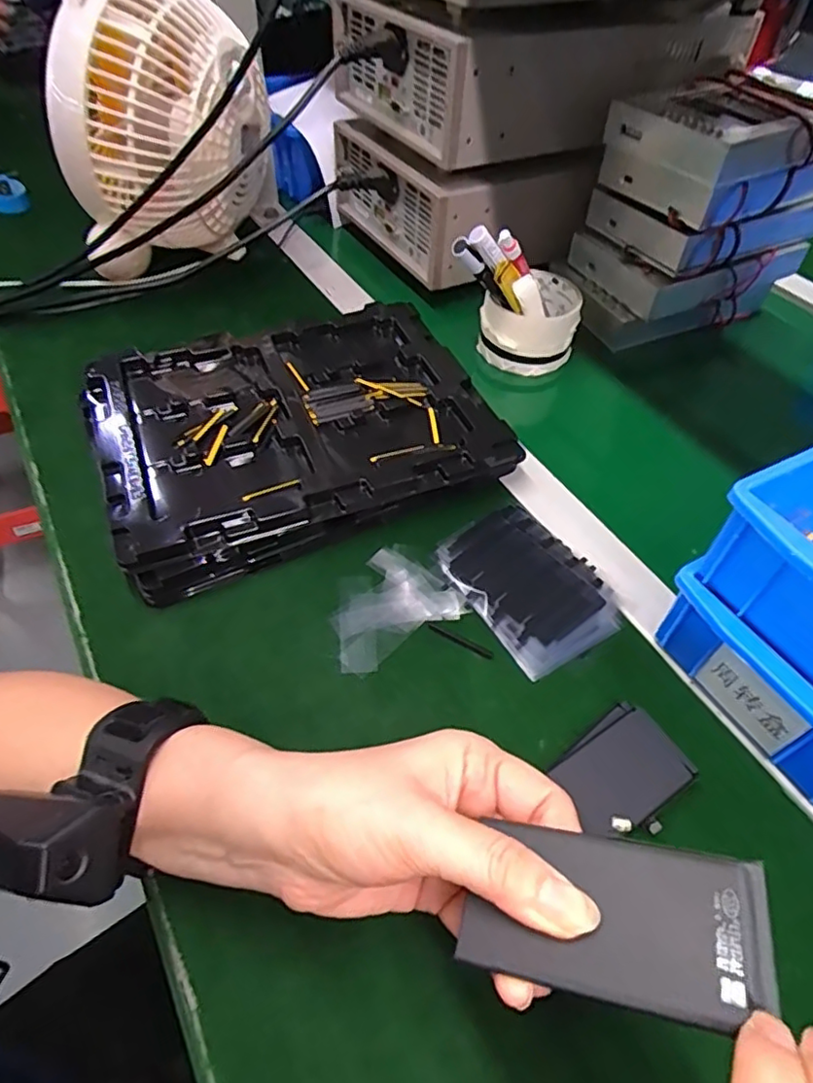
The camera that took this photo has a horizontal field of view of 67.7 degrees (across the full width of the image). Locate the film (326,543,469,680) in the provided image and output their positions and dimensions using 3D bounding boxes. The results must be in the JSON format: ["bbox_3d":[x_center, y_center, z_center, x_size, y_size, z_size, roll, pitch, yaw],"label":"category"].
[{"bbox_3d":[-0.014,0.039,0.376,0.083,0.006,0.064,-28,57,-23],"label":"film"}]

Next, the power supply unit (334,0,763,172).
[{"bbox_3d":[0.124,-0.448,0.567,0.344,0.089,0.188,-22,54,-19],"label":"power supply unit"}]

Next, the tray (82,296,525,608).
[{"bbox_3d":[-0.079,-0.086,0.443,0.267,0.035,0.201,-19,54,-18],"label":"tray"}]

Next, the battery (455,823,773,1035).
[{"bbox_3d":[0.062,0.112,0.183,0.084,0.004,0.043,-1,49,21],"label":"battery"}]

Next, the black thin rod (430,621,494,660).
[{"bbox_3d":[0.032,0.059,0.364,0.043,0.004,0.005,25,53,17],"label":"black thin rod"}]

